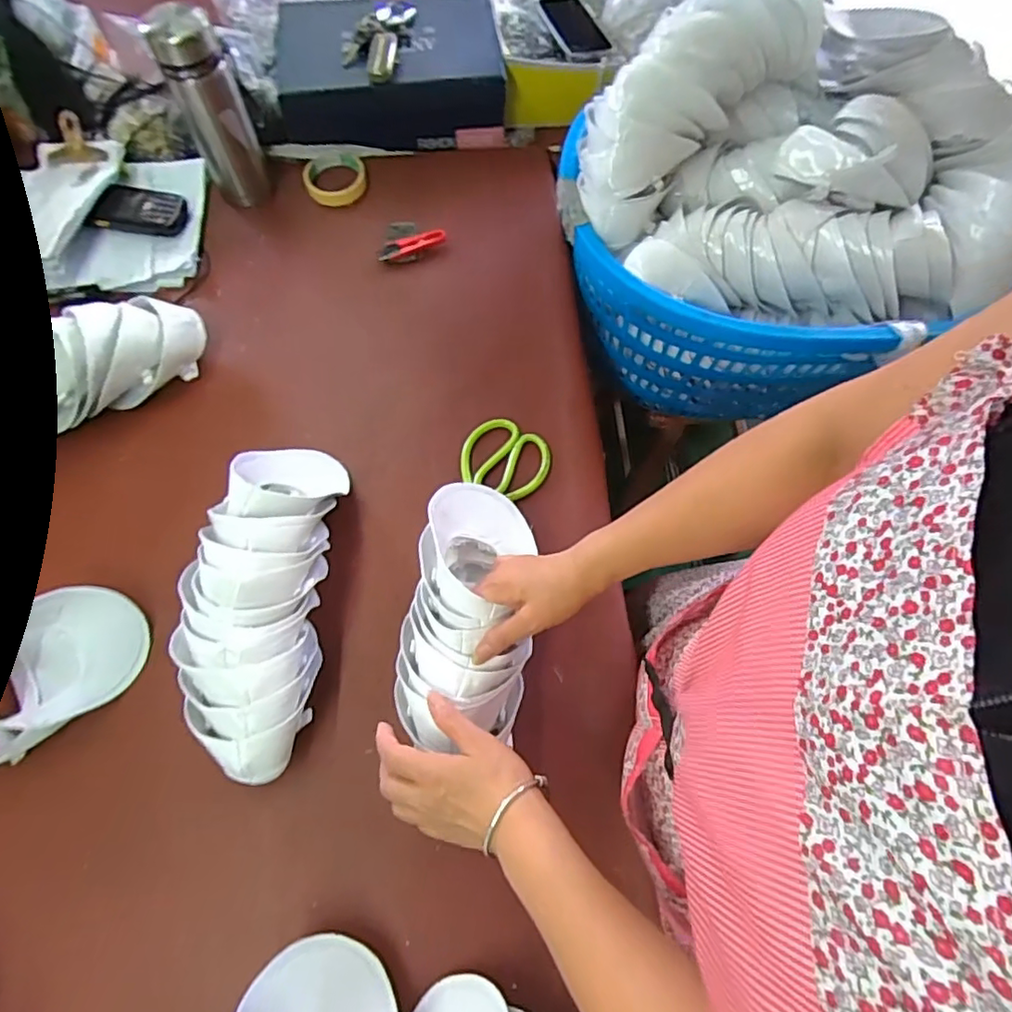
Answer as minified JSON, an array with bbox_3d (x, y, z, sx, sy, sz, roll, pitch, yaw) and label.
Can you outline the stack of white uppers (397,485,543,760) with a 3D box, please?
[{"bbox_3d":[-0.034,0.101,0.580,0.120,0.082,0.262,6,61,2],"label":"stack of white uppers"}]

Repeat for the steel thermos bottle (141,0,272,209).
[{"bbox_3d":[-0.388,-0.527,0.786,0.081,0.204,0.082,-13,68,-7],"label":"steel thermos bottle"}]

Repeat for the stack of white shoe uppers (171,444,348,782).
[{"bbox_3d":[-0.246,0.077,0.593,0.118,0.106,0.343,3,67,0],"label":"stack of white shoe uppers"}]

